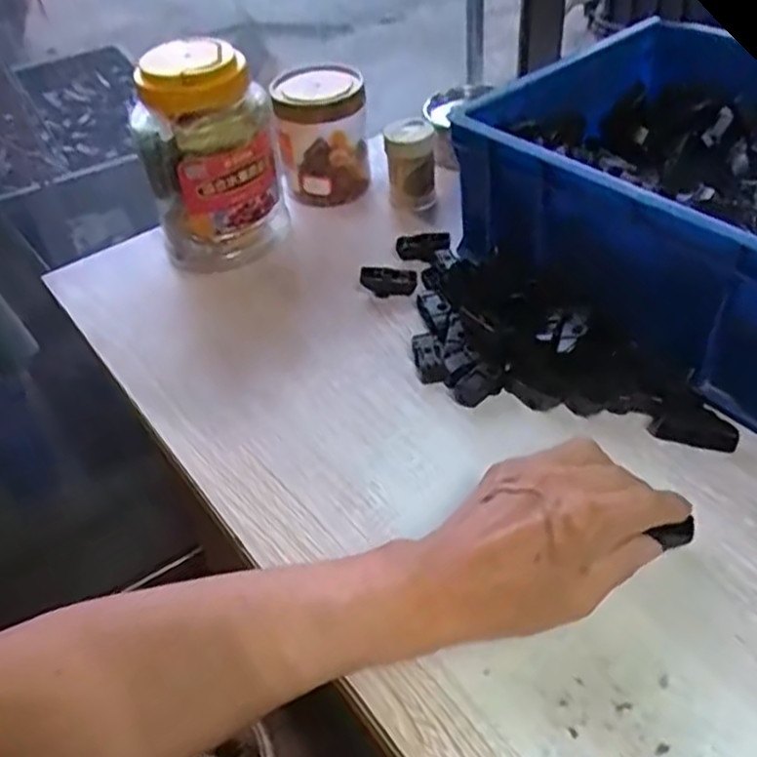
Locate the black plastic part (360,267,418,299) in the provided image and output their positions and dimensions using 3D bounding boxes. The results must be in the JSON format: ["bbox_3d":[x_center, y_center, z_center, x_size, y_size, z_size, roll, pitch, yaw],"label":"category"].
[{"bbox_3d":[0.008,-0.078,0.599,0.045,0.018,0.023,0,45,6],"label":"black plastic part"}]

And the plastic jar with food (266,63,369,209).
[{"bbox_3d":[-0.051,-0.233,0.693,0.084,0.113,0.081,-3,44,3],"label":"plastic jar with food"}]

